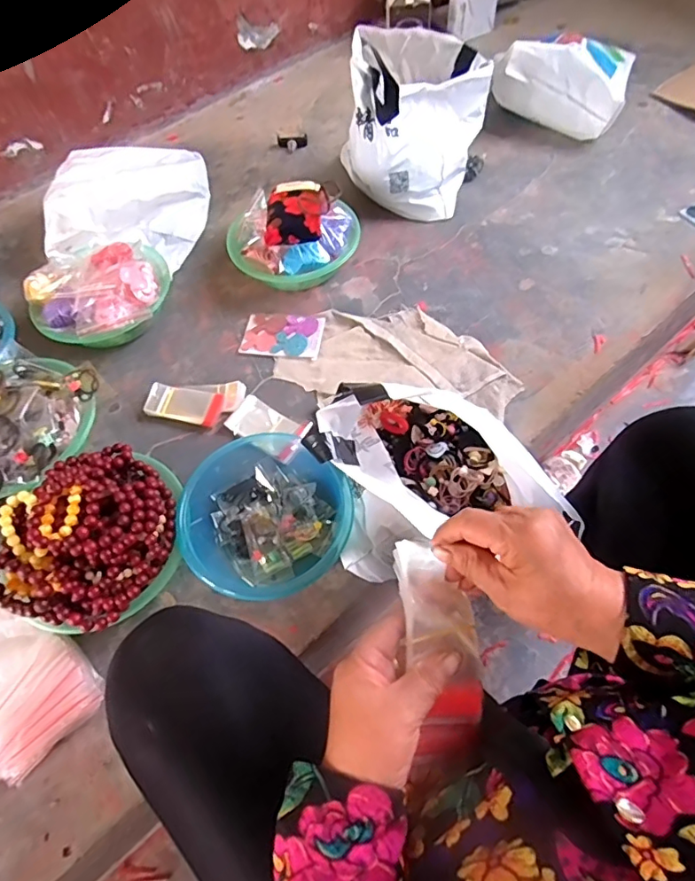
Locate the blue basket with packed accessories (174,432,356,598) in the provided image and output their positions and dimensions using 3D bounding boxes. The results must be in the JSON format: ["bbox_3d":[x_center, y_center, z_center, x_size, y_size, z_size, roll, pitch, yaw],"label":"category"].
[{"bbox_3d":[-0.118,0.095,0.710,0.233,0.083,0.220,-1,60,3],"label":"blue basket with packed accessories"}]

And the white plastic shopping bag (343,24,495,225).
[{"bbox_3d":[0.127,-0.660,1.049,0.265,0.255,0.303,19,63,14],"label":"white plastic shopping bag"}]

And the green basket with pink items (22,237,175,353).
[{"bbox_3d":[-0.426,-0.257,0.923,0.210,0.106,0.219,-2,59,4],"label":"green basket with pink items"}]

